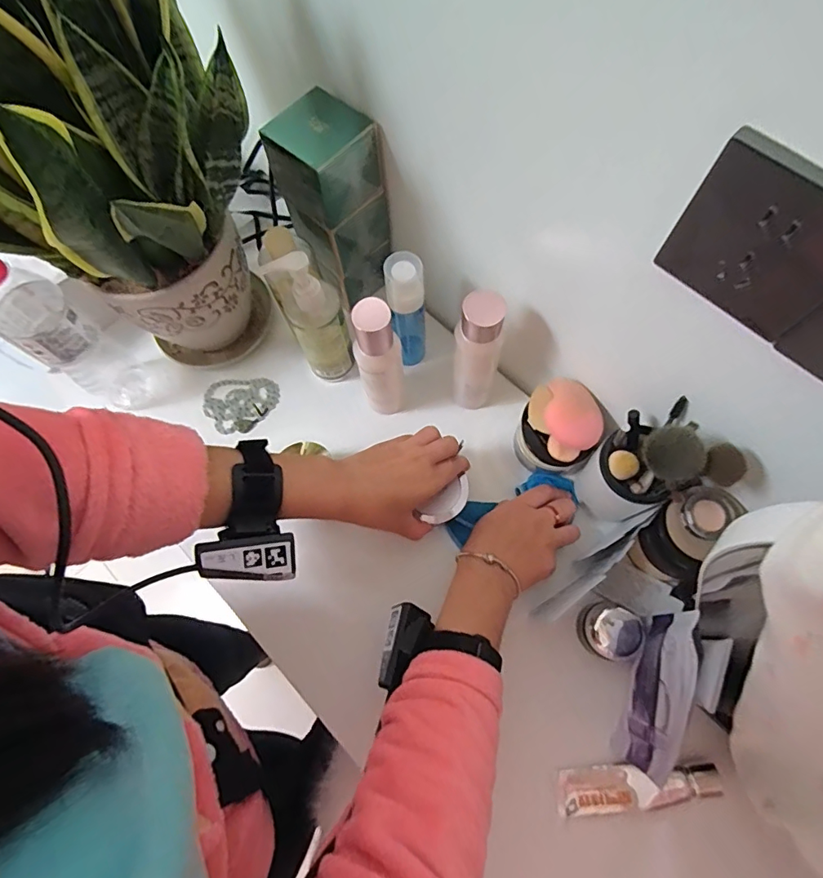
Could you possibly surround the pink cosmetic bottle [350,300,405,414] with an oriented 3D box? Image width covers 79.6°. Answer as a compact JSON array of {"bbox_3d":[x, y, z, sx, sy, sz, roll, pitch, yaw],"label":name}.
[{"bbox_3d":[-0.031,-0.071,0.488,0.041,0.169,0.033,-11,70,-2],"label":"pink cosmetic bottle"}]

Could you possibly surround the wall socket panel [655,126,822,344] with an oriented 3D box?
[{"bbox_3d":[0.183,-0.101,0.258,0.008,0.088,0.084,-42,74,-12],"label":"wall socket panel"}]

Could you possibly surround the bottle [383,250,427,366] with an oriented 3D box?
[{"bbox_3d":[-0.003,-0.129,0.519,0.038,0.153,0.039,-1,70,2],"label":"bottle"}]

